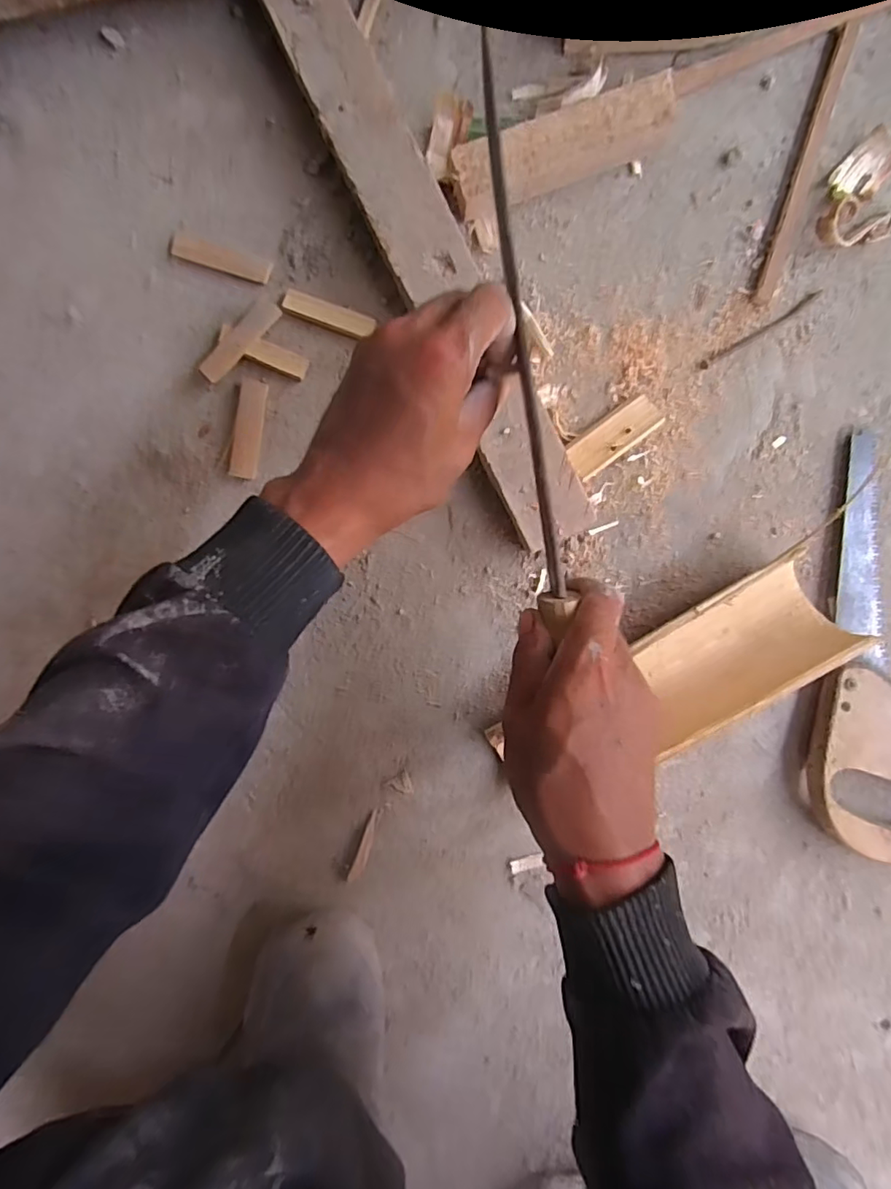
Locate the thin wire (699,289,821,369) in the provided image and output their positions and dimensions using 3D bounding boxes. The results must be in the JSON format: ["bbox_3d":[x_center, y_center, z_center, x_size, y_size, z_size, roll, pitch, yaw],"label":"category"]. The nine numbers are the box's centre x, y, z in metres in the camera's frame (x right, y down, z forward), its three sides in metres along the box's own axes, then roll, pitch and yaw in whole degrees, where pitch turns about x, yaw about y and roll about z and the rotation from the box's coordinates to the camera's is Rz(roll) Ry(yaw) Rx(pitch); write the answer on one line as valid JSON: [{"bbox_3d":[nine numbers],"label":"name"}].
[{"bbox_3d":[0.238,-0.200,0.421,0.102,0.004,0.007,-31,91,2],"label":"thin wire"}]

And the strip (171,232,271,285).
[{"bbox_3d":[-0.171,-0.256,0.422,0.076,0.004,0.017,18,92,1],"label":"strip"}]

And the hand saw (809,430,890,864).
[{"bbox_3d":[0.333,0.042,0.418,0.096,0.022,0.314,3,92,1],"label":"hand saw"}]

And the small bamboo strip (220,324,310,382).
[{"bbox_3d":[-0.140,-0.187,0.429,0.070,0.007,0.018,24,93,1],"label":"small bamboo strip"}]

